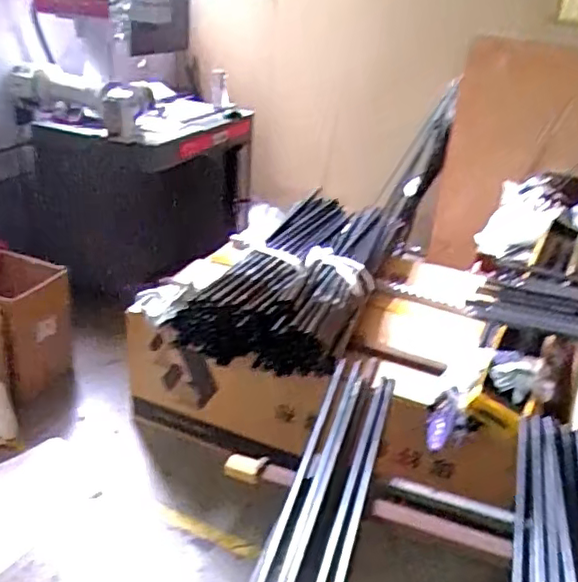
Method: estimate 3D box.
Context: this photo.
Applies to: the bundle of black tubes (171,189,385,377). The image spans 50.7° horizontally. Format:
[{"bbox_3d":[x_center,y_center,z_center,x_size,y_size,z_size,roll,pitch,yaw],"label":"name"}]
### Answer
[{"bbox_3d":[0.037,-0.070,1.958,0.467,0.159,0.911,11,29,13],"label":"bundle of black tubes"}]

